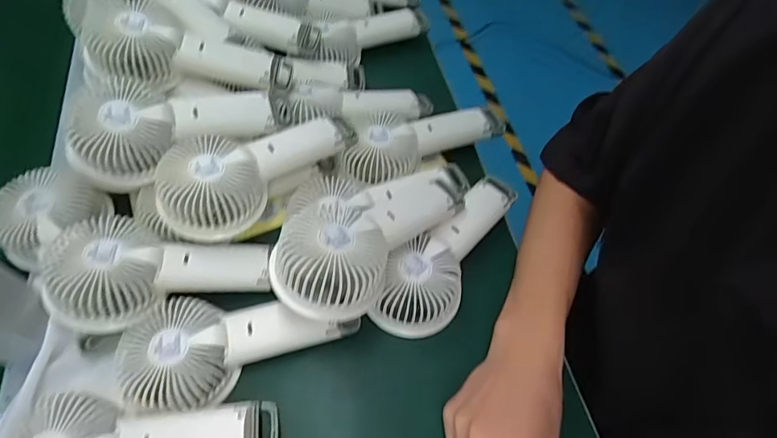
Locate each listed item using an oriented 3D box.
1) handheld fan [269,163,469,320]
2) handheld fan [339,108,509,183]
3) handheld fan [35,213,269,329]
[{"bbox_3d":[-0.007,-0.005,0.386,0.095,0.045,0.220,37,48,17],"label":"handheld fan"},{"bbox_3d":[0.040,-0.081,0.461,0.176,0.032,0.074,-7,60,-8],"label":"handheld fan"},{"bbox_3d":[-0.184,0.041,0.371,0.161,0.041,0.084,1,57,-24],"label":"handheld fan"}]

